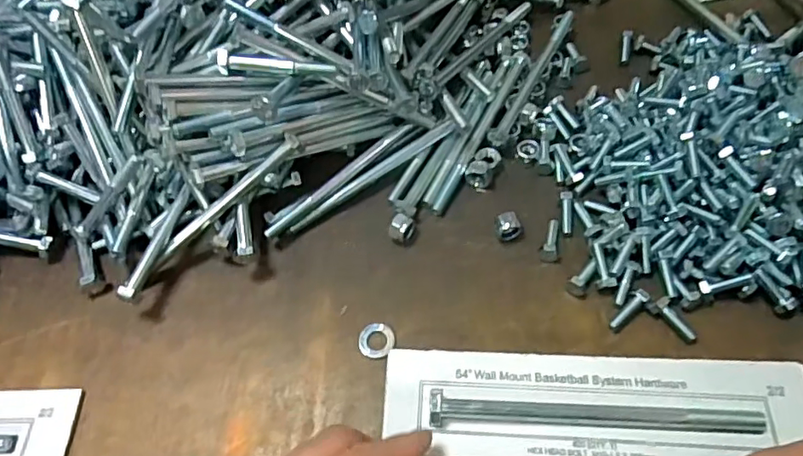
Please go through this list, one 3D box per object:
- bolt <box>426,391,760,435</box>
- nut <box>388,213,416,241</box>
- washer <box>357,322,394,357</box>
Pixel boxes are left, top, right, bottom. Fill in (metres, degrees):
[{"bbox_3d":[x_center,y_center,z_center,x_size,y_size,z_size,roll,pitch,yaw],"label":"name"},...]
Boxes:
[{"bbox_3d":[0.100,0.095,0.301,0.169,0.011,0.017,-1,57,5],"label":"bolt"},{"bbox_3d":[0.000,0.001,0.398,0.015,0.016,0.018,7,58,10],"label":"nut"},{"bbox_3d":[-0.016,0.071,0.367,0.022,0.004,0.023,-6,57,1],"label":"washer"}]

